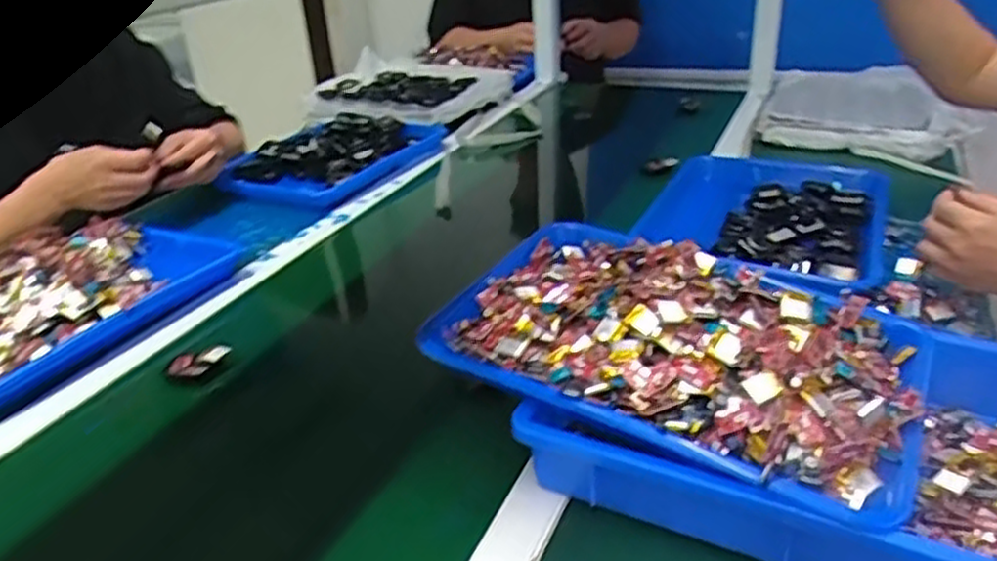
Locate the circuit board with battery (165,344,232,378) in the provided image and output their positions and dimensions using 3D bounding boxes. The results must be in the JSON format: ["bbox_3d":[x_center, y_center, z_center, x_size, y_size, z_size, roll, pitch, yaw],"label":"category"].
[{"bbox_3d":[-0.281,0.076,0.719,0.055,0.015,0.027,-9,26,-9],"label":"circuit board with battery"}]

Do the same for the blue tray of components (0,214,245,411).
[{"bbox_3d":[-0.473,0.010,0.820,0.242,0.067,0.358,10,30,27],"label":"blue tray of components"}]

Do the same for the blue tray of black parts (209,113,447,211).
[{"bbox_3d":[-0.252,-0.197,1.177,0.237,0.035,0.329,8,29,23],"label":"blue tray of black parts"}]

